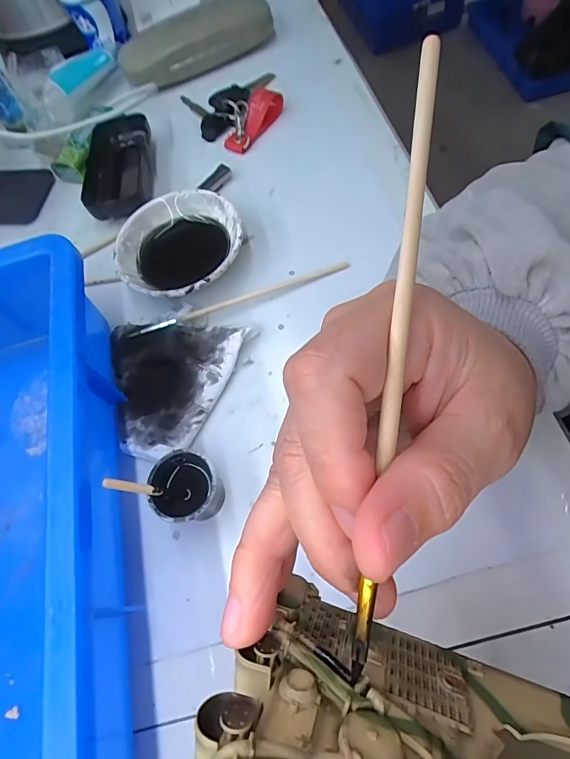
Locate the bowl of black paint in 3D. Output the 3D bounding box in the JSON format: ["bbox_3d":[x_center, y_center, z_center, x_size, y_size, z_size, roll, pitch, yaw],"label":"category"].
[{"bbox_3d":[-0.077,-0.096,0.323,0.091,0.030,0.091,-4,63,8],"label":"bowl of black paint"}]

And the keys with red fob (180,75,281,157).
[{"bbox_3d":[-0.042,-0.248,0.396,0.082,0.026,0.097,-20,62,0],"label":"keys with red fob"}]

